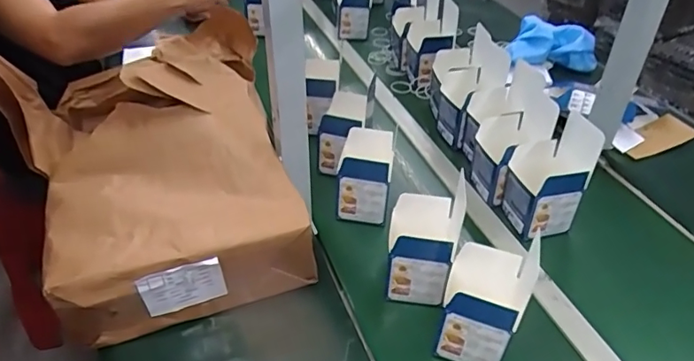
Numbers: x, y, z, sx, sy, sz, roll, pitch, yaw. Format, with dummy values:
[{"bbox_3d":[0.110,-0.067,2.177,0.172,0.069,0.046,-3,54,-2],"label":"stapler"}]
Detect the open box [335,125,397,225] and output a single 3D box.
[{"bbox_3d":[0.031,-0.004,0.834,0.088,0.130,0.112,3,36,5],"label":"open box"}]

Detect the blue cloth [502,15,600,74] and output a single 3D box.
[{"bbox_3d":[0.464,-0.312,1.177,0.206,0.115,0.052,5,4,-7],"label":"blue cloth"}]

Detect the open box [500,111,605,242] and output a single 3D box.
[{"bbox_3d":[0.308,-0.006,0.791,0.094,0.164,0.094,-9,37,-11],"label":"open box"}]

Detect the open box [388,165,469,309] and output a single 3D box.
[{"bbox_3d":[0.101,0.093,0.711,0.093,0.119,0.095,5,36,8],"label":"open box"}]

